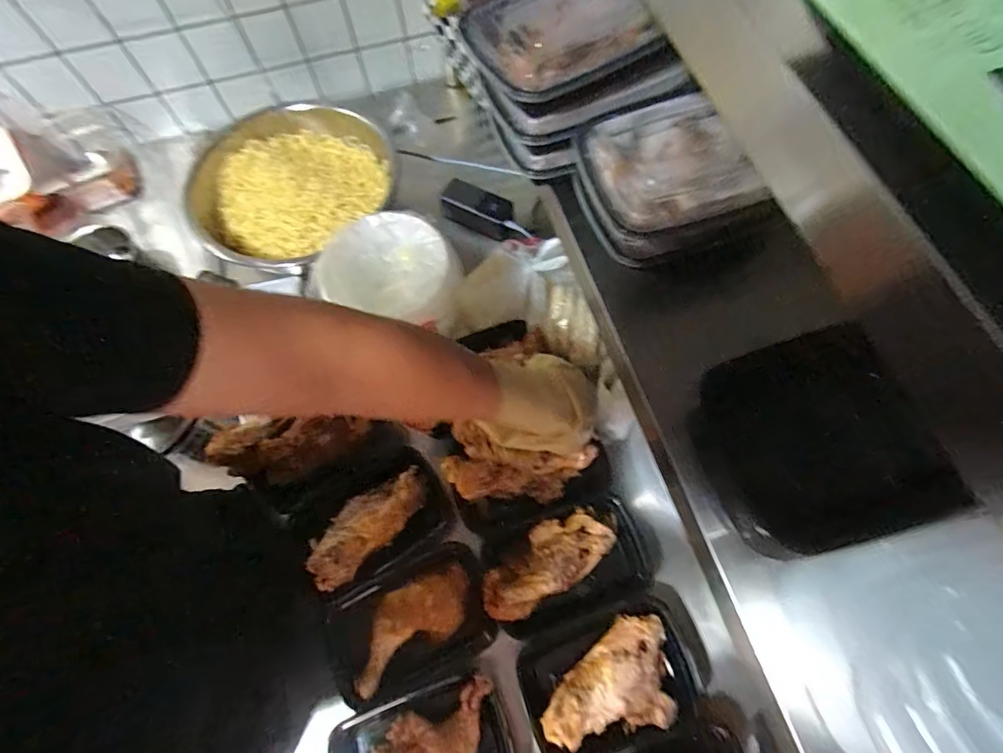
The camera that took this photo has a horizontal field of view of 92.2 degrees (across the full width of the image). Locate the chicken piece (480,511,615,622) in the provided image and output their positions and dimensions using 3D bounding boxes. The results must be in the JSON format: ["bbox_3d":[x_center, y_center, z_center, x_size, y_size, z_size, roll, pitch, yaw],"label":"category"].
[{"bbox_3d":[0.059,0.236,0.613,0.190,0.047,0.084,-26,69,-23],"label":"chicken piece"}]

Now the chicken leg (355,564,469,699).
[{"bbox_3d":[-0.117,0.314,0.619,0.169,0.033,0.080,-33,71,-11],"label":"chicken leg"}]

